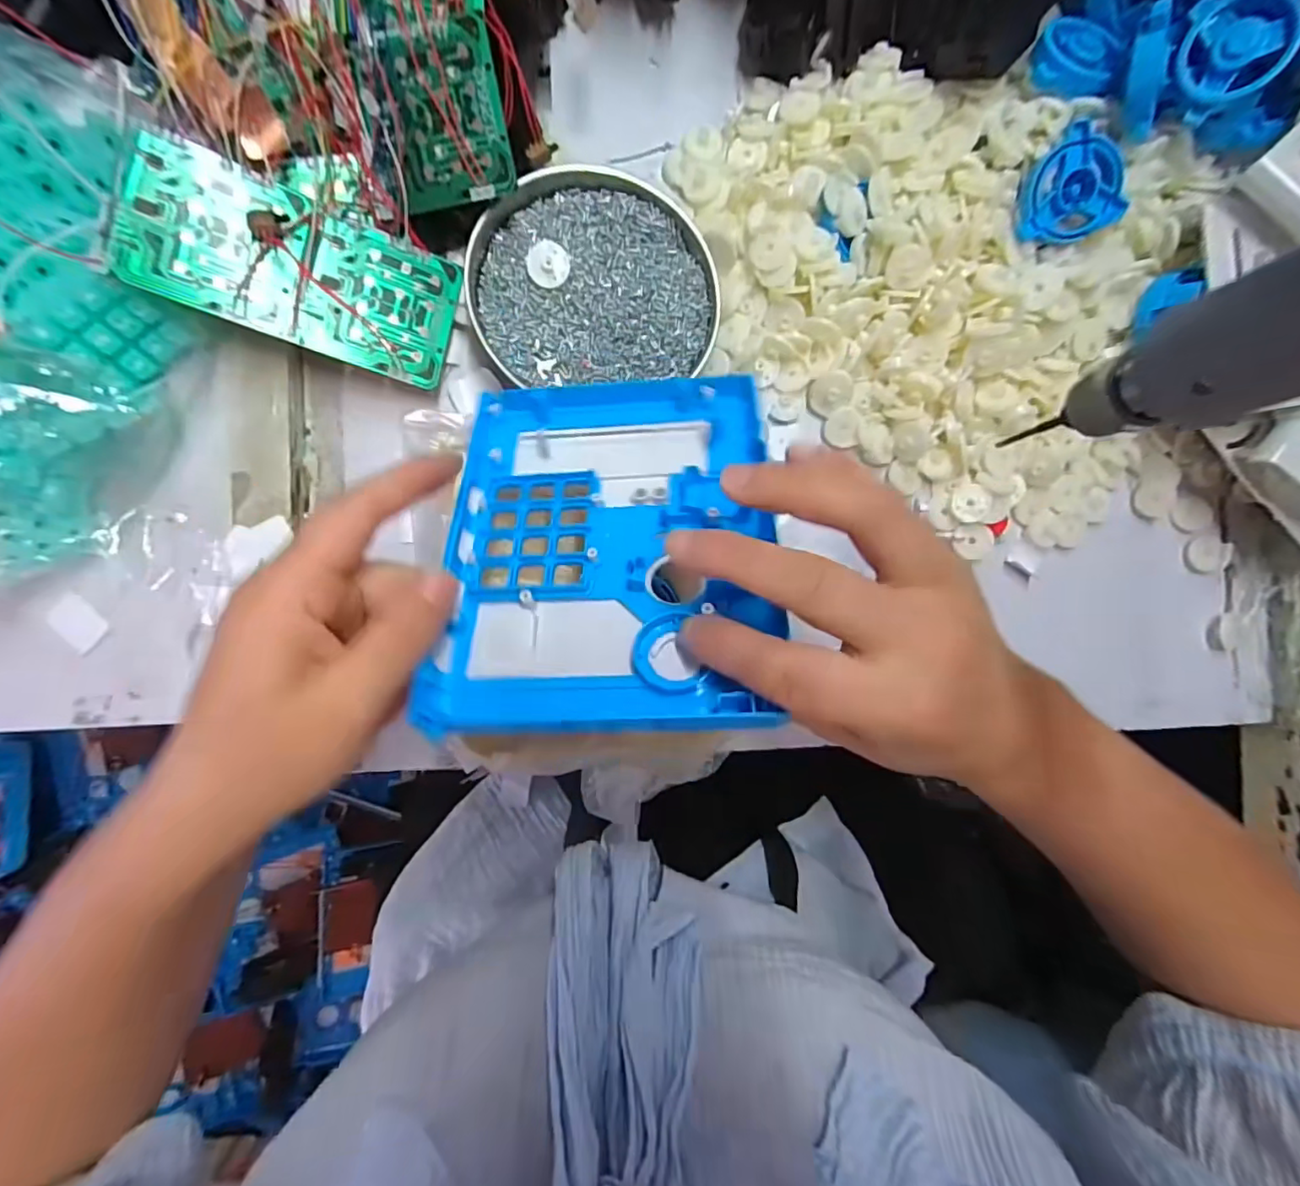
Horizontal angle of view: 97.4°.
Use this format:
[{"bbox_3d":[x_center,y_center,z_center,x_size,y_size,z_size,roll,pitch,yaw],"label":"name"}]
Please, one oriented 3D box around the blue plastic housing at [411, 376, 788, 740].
[{"bbox_3d":[-0.016,-0.024,0.238,0.132,0.019,0.162,-2,65,4],"label":"blue plastic housing"}]

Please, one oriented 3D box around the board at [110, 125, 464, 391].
[{"bbox_3d":[-0.174,-0.162,0.288,0.141,0.005,0.072,14,88,-26],"label":"board"}]

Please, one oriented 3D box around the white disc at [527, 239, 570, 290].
[{"bbox_3d":[-0.057,-0.185,0.320,0.023,0.006,0.025,-1,97,-6],"label":"white disc"}]

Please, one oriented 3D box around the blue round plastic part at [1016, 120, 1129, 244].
[{"bbox_3d":[0.231,-0.220,0.309,0.049,0.017,0.050,1,97,-7],"label":"blue round plastic part"}]

